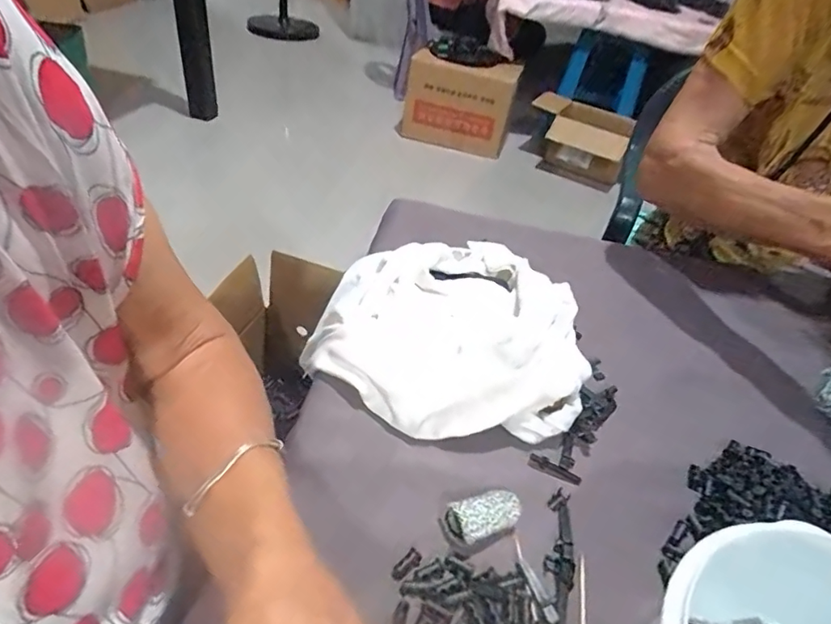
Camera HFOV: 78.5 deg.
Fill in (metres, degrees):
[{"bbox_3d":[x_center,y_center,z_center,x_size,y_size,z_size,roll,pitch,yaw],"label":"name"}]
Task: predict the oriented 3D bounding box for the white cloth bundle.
[{"bbox_3d":[0.026,-0.002,0.424,0.212,0.053,0.228,7,40,0],"label":"white cloth bundle"}]

